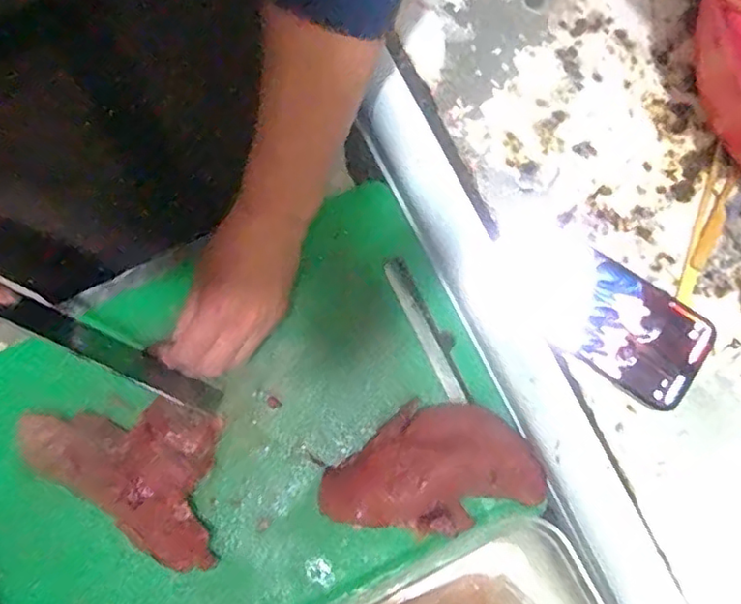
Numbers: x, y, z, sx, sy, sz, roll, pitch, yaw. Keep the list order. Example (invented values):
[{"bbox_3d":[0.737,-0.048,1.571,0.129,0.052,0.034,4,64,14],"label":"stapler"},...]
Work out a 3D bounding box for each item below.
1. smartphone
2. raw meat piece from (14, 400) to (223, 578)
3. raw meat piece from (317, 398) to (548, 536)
[{"bbox_3d":[0.170,0.005,0.458,0.164,0.016,0.078,37,80,8],"label":"smartphone"},{"bbox_3d":[-0.190,0.126,0.494,0.195,0.045,0.115,33,80,8],"label":"raw meat piece"},{"bbox_3d":[0.049,0.130,0.484,0.170,0.058,0.099,5,77,2],"label":"raw meat piece"}]

